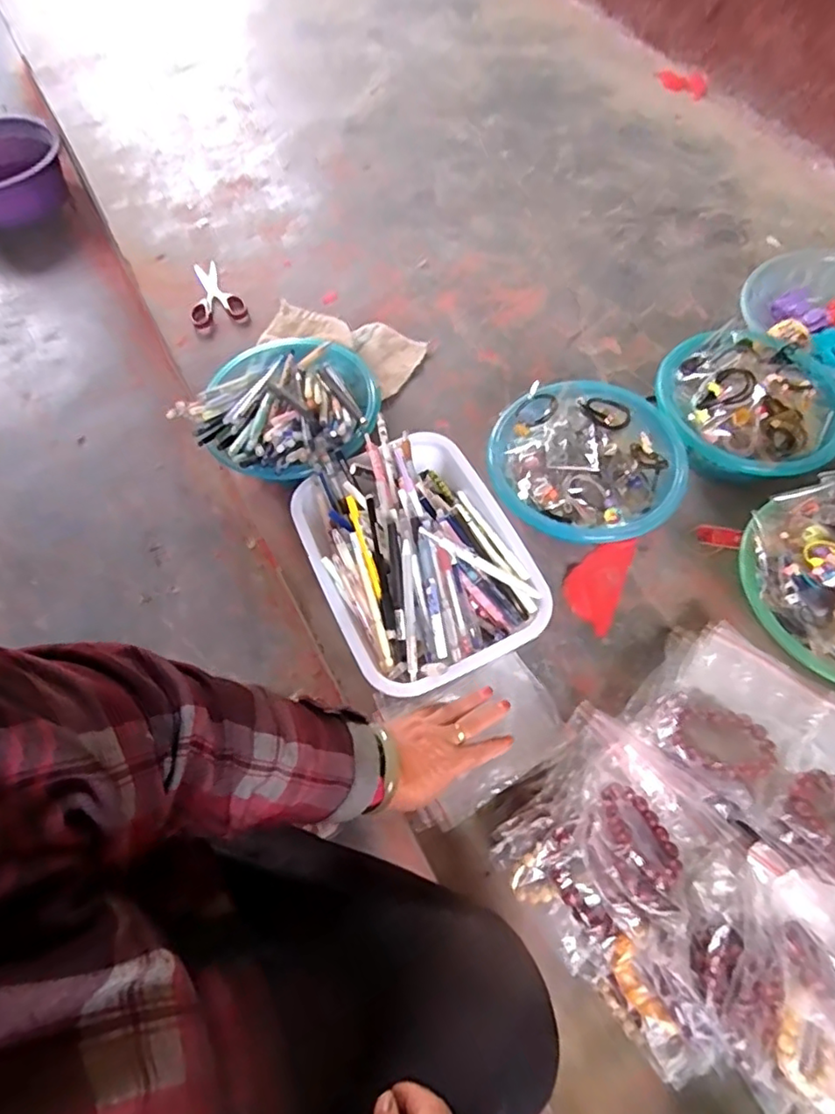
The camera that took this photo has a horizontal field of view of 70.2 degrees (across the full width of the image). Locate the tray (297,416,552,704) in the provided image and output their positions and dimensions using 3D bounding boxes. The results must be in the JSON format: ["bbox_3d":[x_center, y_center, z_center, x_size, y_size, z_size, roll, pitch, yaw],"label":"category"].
[{"bbox_3d":[0.002,-0.007,0.658,0.221,0.108,0.287,-24,65,-11],"label":"tray"}]

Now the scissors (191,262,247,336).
[{"bbox_3d":[-0.328,-0.424,0.950,0.084,0.012,0.162,-18,64,-9],"label":"scissors"}]

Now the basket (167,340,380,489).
[{"bbox_3d":[-0.155,-0.189,0.761,0.225,0.101,0.239,16,64,8],"label":"basket"}]

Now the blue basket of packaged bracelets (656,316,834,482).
[{"bbox_3d":[0.418,-0.192,0.757,0.214,0.109,0.211,0,63,0],"label":"blue basket of packaged bracelets"}]

